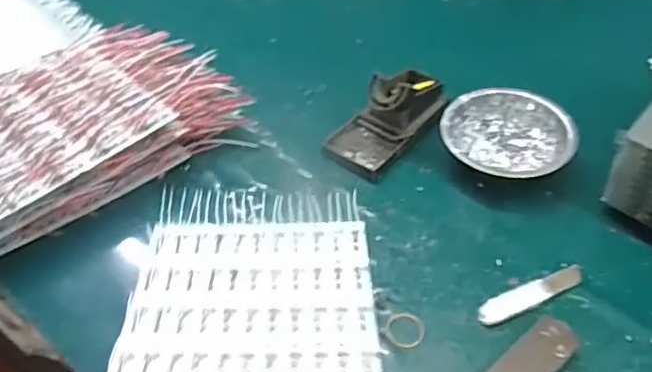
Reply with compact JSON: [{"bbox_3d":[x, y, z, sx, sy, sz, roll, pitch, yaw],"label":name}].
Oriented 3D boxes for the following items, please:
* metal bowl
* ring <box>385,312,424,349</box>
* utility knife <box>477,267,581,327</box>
[{"bbox_3d":[0.184,-0.049,0.638,0.127,0.046,0.127,-1,46,1],"label":"metal bowl"},{"bbox_3d":[0.064,0.117,0.503,0.031,0.005,0.031,-1,46,1],"label":"ring"},{"bbox_3d":[0.173,0.090,0.519,0.103,0.006,0.022,-19,49,-16],"label":"utility knife"}]

